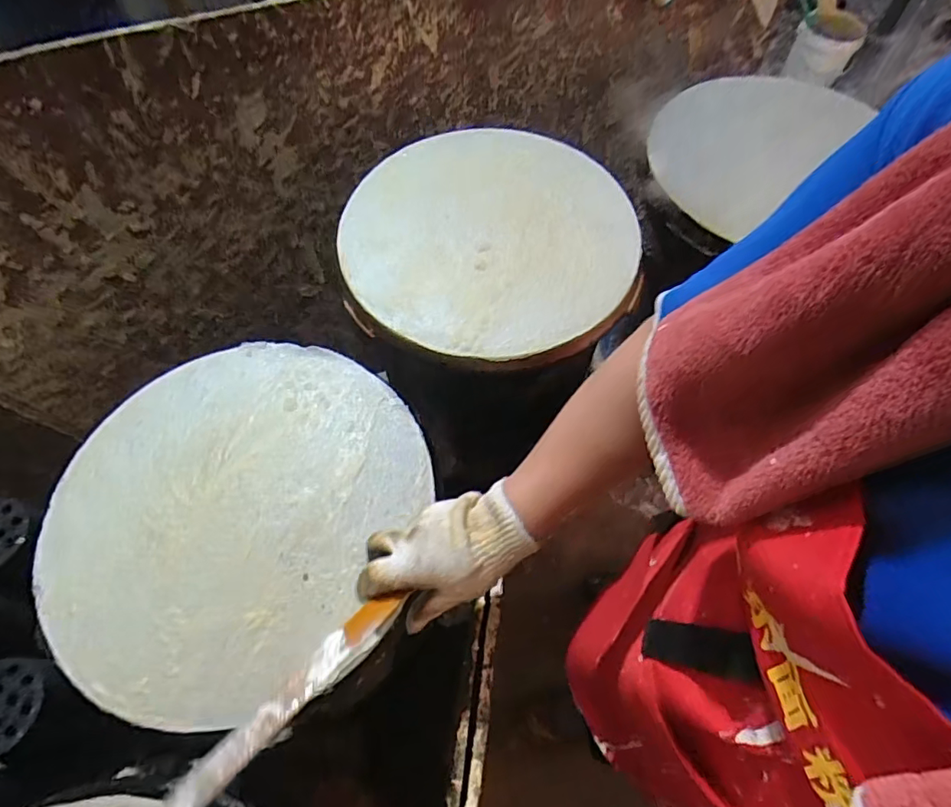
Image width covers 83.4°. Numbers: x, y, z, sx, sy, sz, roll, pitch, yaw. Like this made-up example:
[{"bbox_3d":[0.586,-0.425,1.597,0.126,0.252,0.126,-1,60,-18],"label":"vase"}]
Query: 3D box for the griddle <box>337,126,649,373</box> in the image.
[{"bbox_3d":[0.018,-0.227,0.700,0.389,0.034,0.393,4,64,3],"label":"griddle"}]

